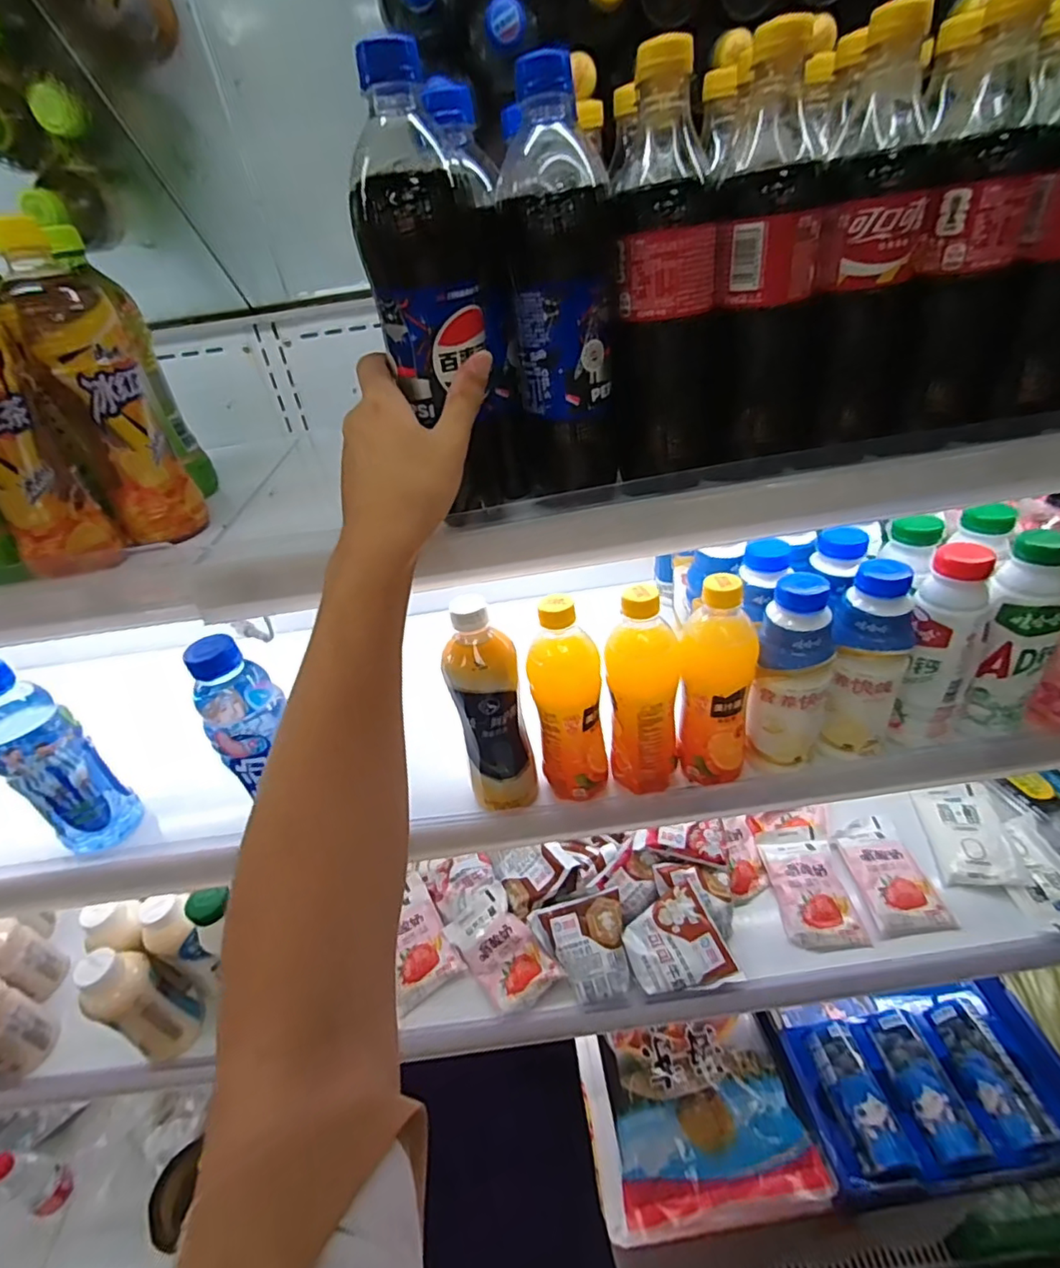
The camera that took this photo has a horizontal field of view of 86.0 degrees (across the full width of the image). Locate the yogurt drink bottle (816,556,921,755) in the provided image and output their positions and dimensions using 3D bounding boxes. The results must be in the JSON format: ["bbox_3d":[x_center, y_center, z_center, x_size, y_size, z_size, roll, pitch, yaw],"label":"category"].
[{"bbox_3d":[0.295,0.026,0.494,0.059,0.179,0.055,16,41,31],"label":"yogurt drink bottle"}]

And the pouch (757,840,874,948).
[{"bbox_3d":[0.352,0.323,0.707,0.091,0.030,0.126,-6,34,2],"label":"pouch"}]

